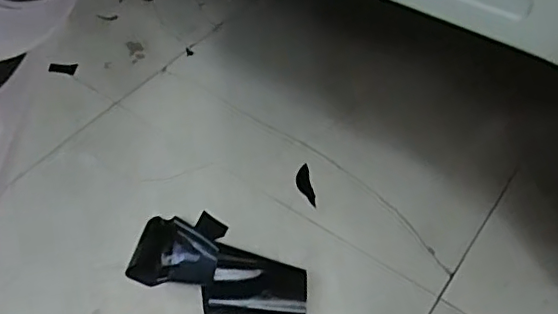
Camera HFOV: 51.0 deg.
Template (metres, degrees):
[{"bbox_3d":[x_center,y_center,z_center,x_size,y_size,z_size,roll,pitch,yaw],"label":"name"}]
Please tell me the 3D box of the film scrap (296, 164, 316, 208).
[{"bbox_3d":[0.039,0.043,0.881,0.022,0.004,0.079,-8,50,-7],"label":"film scrap"}]

